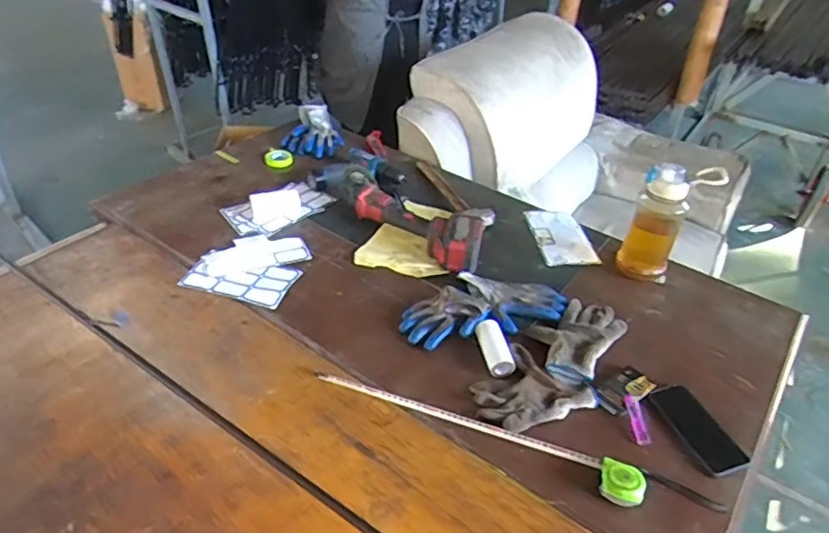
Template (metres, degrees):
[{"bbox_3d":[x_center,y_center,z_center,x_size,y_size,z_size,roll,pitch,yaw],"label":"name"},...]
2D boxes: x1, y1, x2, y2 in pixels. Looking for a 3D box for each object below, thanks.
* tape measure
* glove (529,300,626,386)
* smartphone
[{"bbox_3d":[0.082,0.233,0.868,0.501,0.032,0.053,17,40,18],"label":"tape measure"},{"bbox_3d":[0.283,0.116,1.023,0.125,0.023,0.209,26,44,27],"label":"glove"},{"bbox_3d":[0.442,0.249,0.908,0.085,0.013,0.151,-7,40,-25],"label":"smartphone"}]

